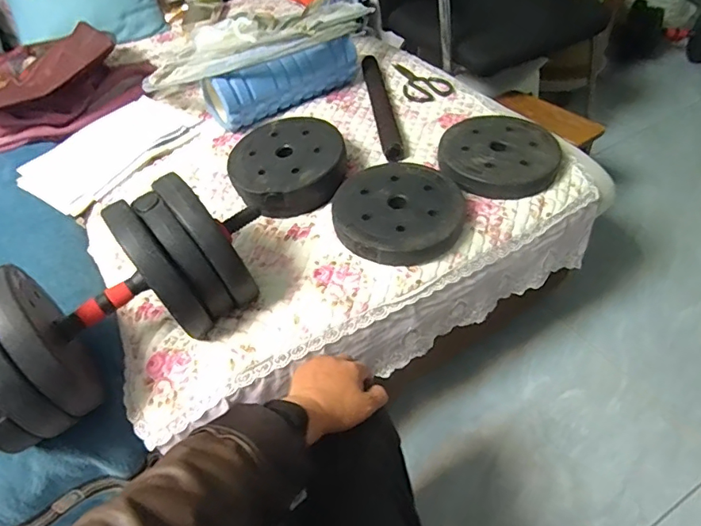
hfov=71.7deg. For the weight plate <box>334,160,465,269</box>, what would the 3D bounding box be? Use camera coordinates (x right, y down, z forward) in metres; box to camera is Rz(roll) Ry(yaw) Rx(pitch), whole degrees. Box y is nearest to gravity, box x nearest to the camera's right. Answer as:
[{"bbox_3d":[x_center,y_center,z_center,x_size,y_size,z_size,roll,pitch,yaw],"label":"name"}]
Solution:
[{"bbox_3d":[0.076,-0.088,0.807,0.215,0.046,0.219,-4,47,4],"label":"weight plate"}]

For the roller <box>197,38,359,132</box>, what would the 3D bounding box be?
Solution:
[{"bbox_3d":[-0.148,-0.414,1.077,0.344,0.119,0.133,-29,50,-19],"label":"roller"}]

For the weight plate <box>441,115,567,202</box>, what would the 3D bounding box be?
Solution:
[{"bbox_3d":[0.276,-0.206,0.896,0.212,0.042,0.232,-4,47,4],"label":"weight plate"}]

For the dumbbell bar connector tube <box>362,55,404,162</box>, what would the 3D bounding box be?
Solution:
[{"bbox_3d":[0.064,-0.350,1.044,0.040,0.035,0.407,-7,47,0],"label":"dumbbell bar connector tube"}]

